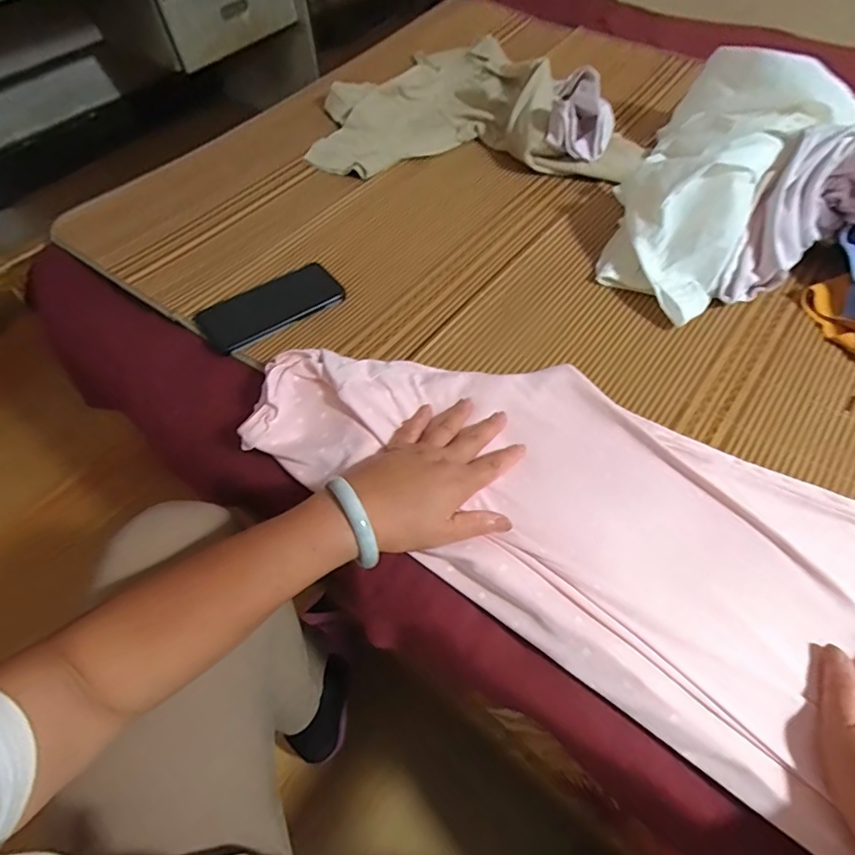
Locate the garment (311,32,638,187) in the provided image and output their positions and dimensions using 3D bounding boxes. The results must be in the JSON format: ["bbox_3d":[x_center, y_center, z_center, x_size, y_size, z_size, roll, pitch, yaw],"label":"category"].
[{"bbox_3d":[0.066,-0.543,0.792,0.480,0.079,0.390,1,57,5],"label":"garment"}]

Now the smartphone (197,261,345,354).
[{"bbox_3d":[-0.185,-0.144,0.576,0.164,0.008,0.089,-29,59,-14],"label":"smartphone"}]

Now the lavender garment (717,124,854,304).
[{"bbox_3d":[0.453,-0.221,0.518,0.239,0.125,0.121,4,57,6],"label":"lavender garment"}]

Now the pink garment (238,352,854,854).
[{"bbox_3d":[0.127,0.073,0.402,0.617,0.036,0.250,25,62,16],"label":"pink garment"}]

